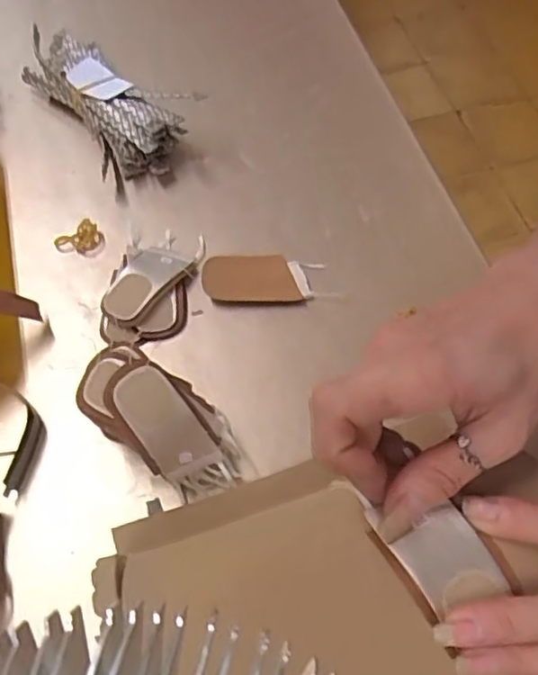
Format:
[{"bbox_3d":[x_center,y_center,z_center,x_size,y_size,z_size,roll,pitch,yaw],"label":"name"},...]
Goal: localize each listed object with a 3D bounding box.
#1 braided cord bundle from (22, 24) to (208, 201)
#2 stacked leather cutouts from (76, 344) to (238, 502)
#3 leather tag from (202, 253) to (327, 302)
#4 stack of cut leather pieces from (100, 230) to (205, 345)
[{"bbox_3d":[-0.144,-0.193,0.510,0.180,0.044,0.085,38,68,19],"label":"braided cord bundle"},{"bbox_3d":[-0.059,0.049,0.355,0.103,0.031,0.046,44,62,-16],"label":"stacked leather cutouts"},{"bbox_3d":[-0.004,-0.043,0.440,0.083,0.006,0.040,-1,61,-4],"label":"leather tag"},{"bbox_3d":[-0.083,-0.037,0.437,0.057,0.018,0.090,10,60,2],"label":"stack of cut leather pieces"}]

